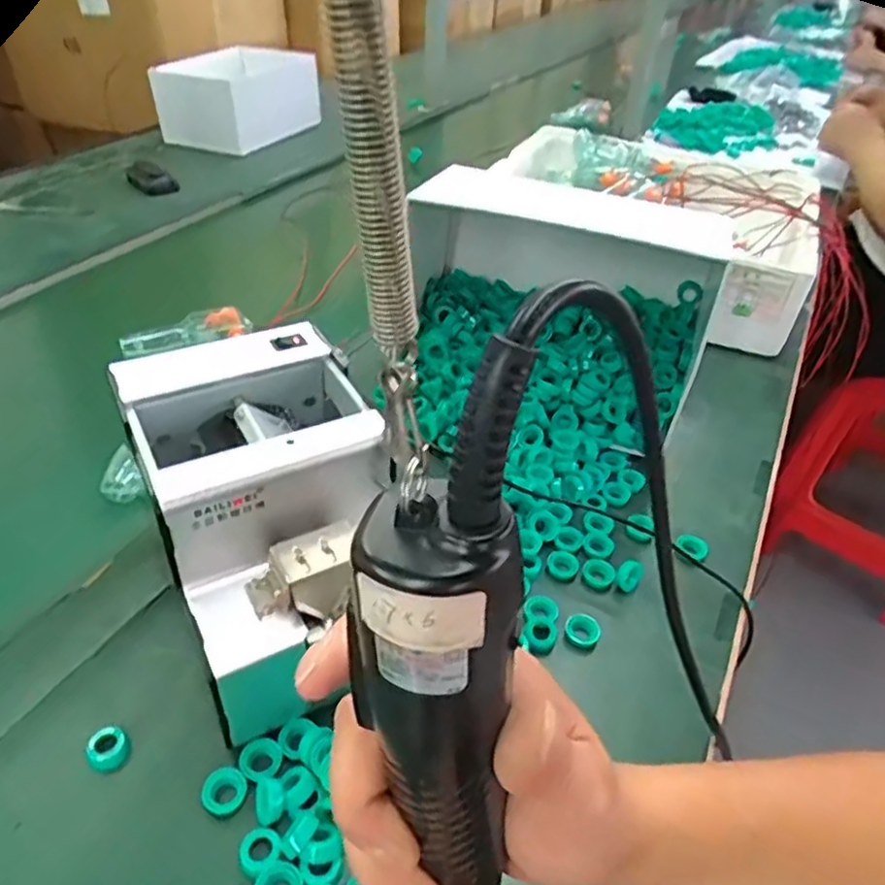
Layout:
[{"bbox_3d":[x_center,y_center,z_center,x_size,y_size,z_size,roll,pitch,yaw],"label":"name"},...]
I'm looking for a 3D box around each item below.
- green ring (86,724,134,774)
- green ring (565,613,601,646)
[{"bbox_3d":[-0.181,0.166,0.372,0.021,0.012,0.022,2,38,-1],"label":"green ring"},{"bbox_3d":[0.092,0.121,0.449,0.023,0.007,0.022,2,38,-1],"label":"green ring"}]

